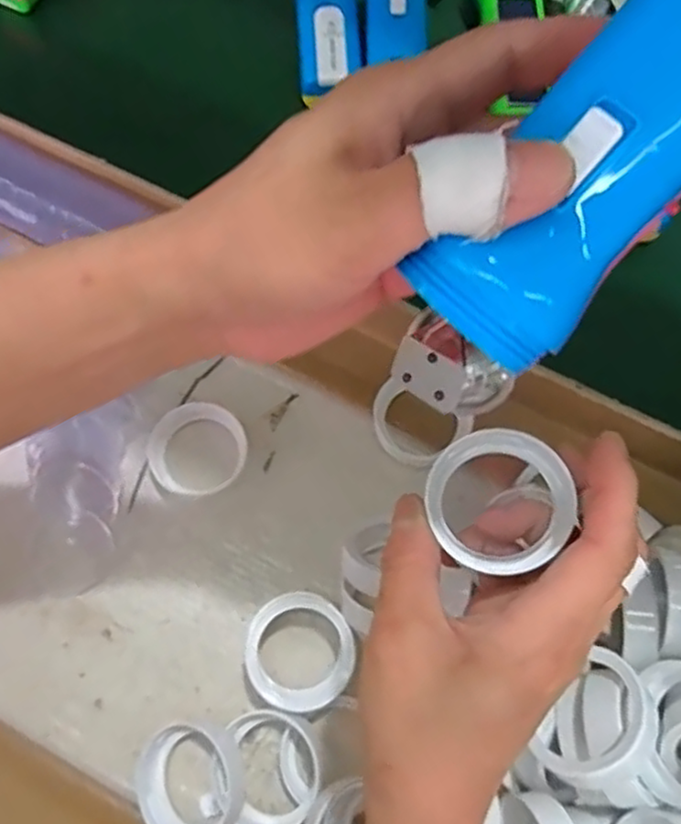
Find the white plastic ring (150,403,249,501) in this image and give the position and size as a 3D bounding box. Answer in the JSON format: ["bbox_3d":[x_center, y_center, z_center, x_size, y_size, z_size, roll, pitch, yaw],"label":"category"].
[{"bbox_3d":[-0.080,0.022,0.396,0.054,0.015,0.050,0,70,-1],"label":"white plastic ring"}]

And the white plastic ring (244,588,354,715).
[{"bbox_3d":[-0.020,0.121,0.356,0.052,0.027,0.055,0,70,-1],"label":"white plastic ring"}]

